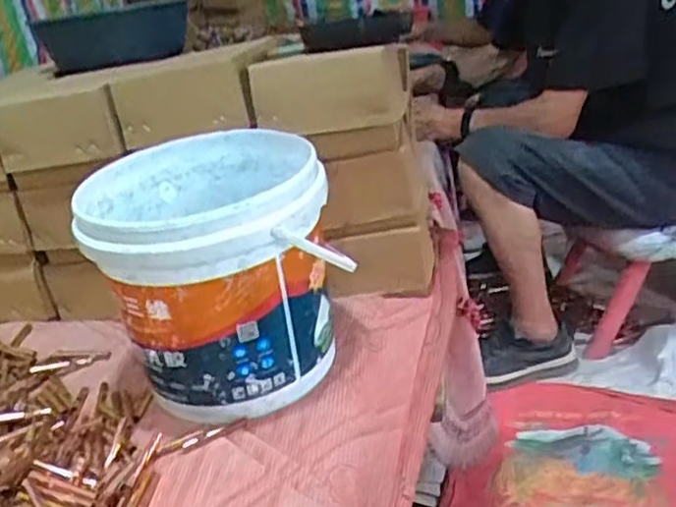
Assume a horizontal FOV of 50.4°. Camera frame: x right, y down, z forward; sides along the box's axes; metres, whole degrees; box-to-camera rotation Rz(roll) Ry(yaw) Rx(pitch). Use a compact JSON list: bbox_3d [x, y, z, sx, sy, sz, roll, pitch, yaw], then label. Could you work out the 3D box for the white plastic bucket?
[{"bbox_3d":[-0.107,0.021,0.655,0.207,0.203,0.205,-15,26,-17],"label":"white plastic bucket"}]

